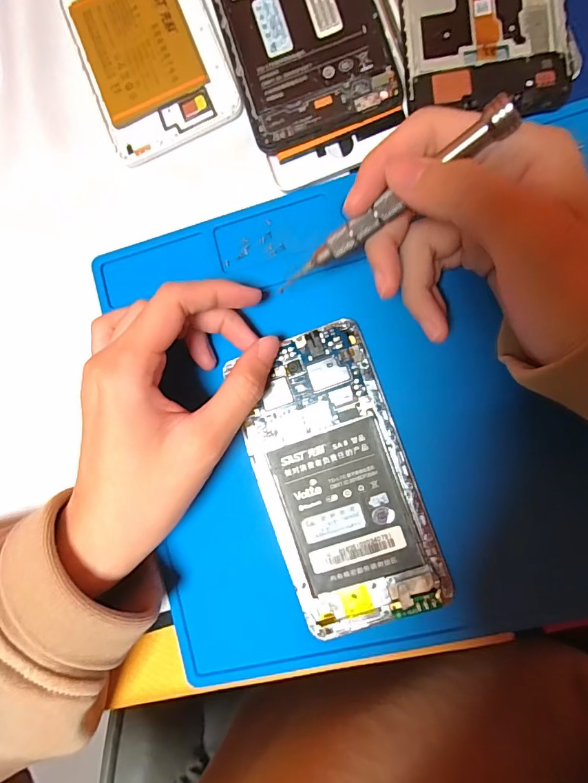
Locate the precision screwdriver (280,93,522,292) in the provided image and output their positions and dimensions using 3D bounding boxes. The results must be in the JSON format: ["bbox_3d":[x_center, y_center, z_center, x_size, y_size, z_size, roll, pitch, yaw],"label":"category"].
[{"bbox_3d":[0.033,-0.068,0.165,0.099,0.007,0.009,-31,86,31],"label":"precision screwdriver"}]

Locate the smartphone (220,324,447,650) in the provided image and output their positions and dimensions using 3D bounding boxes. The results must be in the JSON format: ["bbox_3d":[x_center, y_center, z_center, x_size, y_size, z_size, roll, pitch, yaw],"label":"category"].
[{"bbox_3d":[0.021,0.042,0.212,0.070,0.006,0.139,-19,88,7],"label":"smartphone"}]

